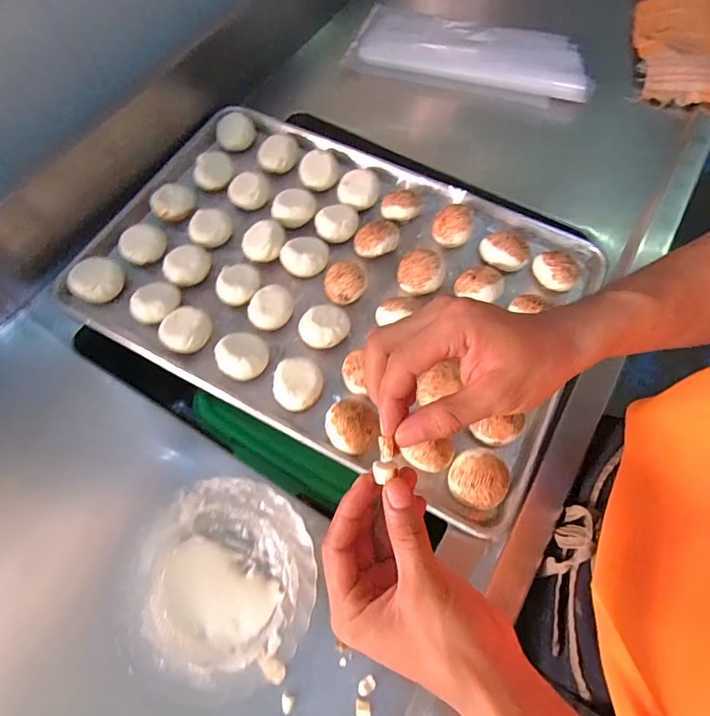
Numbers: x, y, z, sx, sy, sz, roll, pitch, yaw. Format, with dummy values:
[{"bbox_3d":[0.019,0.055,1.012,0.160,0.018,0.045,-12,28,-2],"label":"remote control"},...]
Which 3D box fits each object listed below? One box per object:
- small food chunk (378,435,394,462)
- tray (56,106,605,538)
[{"bbox_3d":[0.018,0.051,0.256,0.008,0.007,0.013,-5,66,-2],"label":"small food chunk"},{"bbox_3d":[-0.024,-0.100,0.574,0.580,0.052,0.398,26,68,12],"label":"tray"}]

